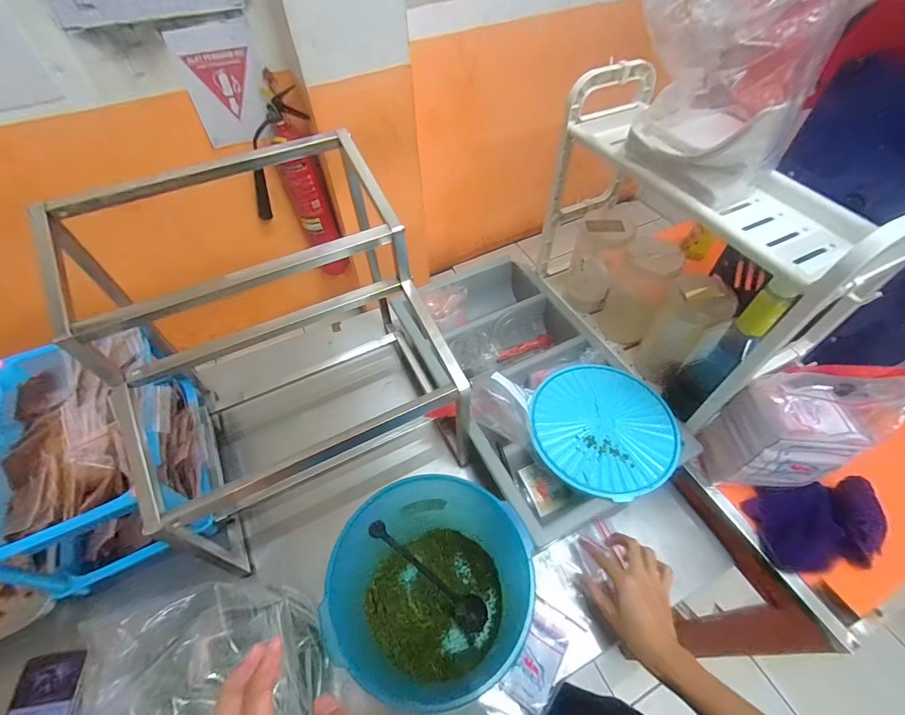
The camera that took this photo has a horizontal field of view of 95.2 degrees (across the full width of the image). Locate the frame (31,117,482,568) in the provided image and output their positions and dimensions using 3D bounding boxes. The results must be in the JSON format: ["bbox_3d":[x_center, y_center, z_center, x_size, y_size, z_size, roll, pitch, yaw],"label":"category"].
[{"bbox_3d":[-0.234,0.005,0.567,0.384,0.372,0.362,-26,59,-17],"label":"frame"}]

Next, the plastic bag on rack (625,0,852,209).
[{"bbox_3d":[0.273,-0.286,0.421,0.128,0.199,0.153,-39,63,-23],"label":"plastic bag on rack"}]

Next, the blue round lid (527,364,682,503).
[{"bbox_3d":[0.217,0.097,0.599,0.199,0.010,0.202,0,55,0],"label":"blue round lid"}]

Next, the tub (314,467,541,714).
[{"bbox_3d":[-0.030,0.275,0.491,0.188,0.178,0.193,0,55,0],"label":"tub"}]

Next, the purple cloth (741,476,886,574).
[{"bbox_3d":[0.473,0.213,0.534,0.130,0.063,0.103,-3,55,-1],"label":"purple cloth"}]

